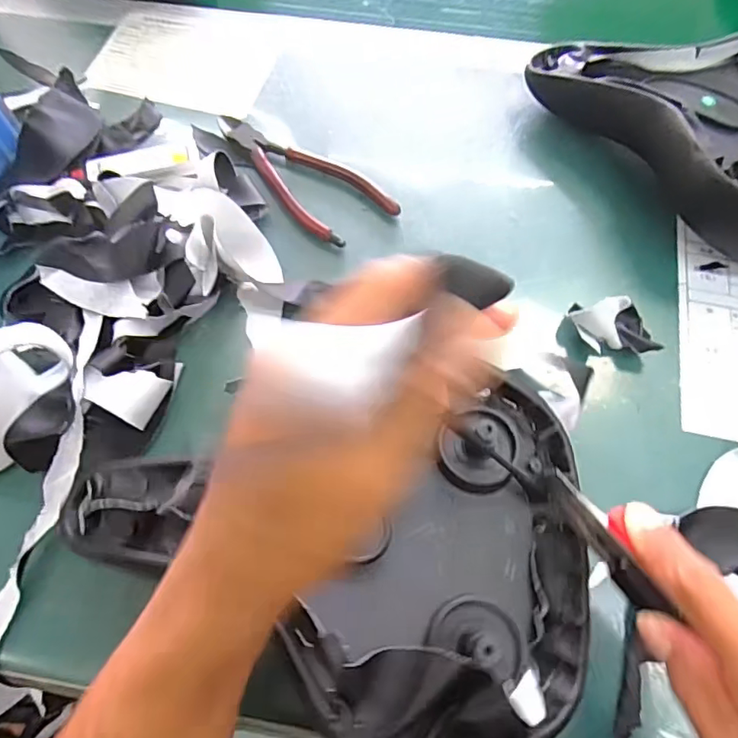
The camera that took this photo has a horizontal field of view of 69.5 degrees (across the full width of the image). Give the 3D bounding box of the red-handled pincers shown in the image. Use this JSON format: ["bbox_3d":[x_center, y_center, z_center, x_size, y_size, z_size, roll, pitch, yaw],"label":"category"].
[{"bbox_3d":[-0.050,-0.153,0.403,0.063,0.011,0.153,-34,70,-16],"label":"red-handled pincers"}]

